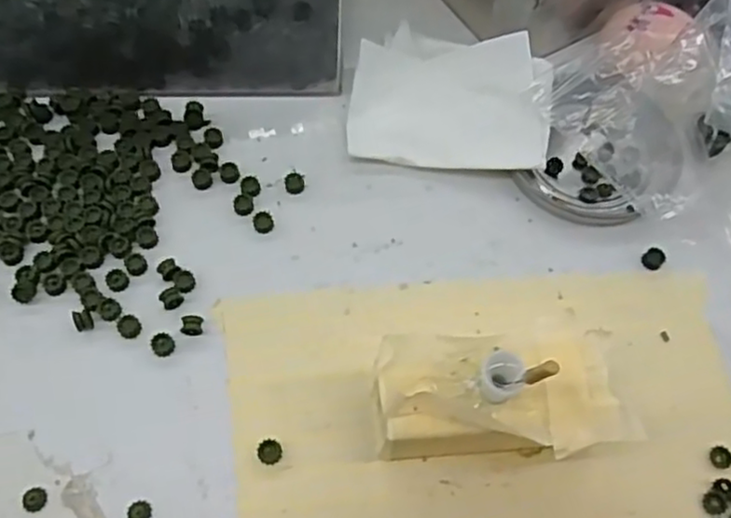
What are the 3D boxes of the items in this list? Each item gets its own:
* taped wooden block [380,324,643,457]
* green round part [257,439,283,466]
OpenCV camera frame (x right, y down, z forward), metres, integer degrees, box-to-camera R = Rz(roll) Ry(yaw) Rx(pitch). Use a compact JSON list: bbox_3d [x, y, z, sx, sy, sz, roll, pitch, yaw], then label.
[{"bbox_3d":[0.048,0.050,0.247,0.088,0.039,0.044,-2,63,-2],"label":"taped wooden block"},{"bbox_3d":[-0.035,0.071,0.253,0.009,0.005,0.008,-34,69,-17],"label":"green round part"}]

